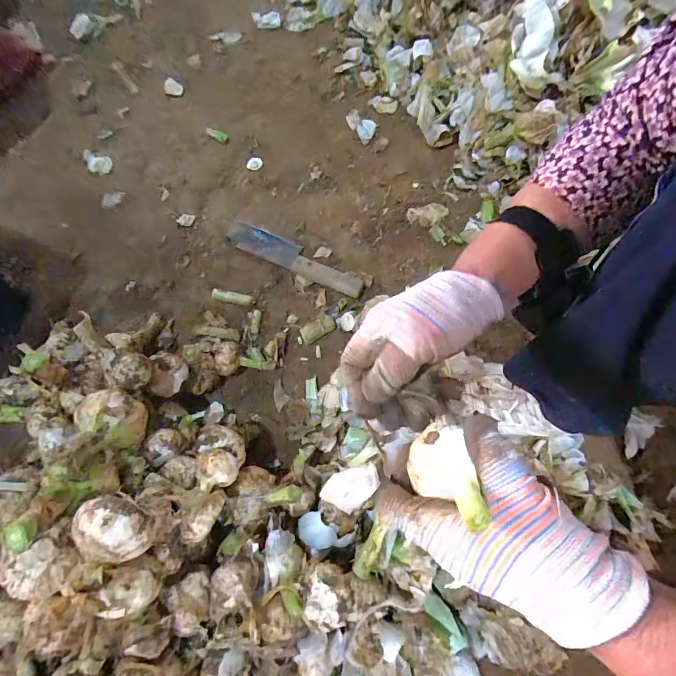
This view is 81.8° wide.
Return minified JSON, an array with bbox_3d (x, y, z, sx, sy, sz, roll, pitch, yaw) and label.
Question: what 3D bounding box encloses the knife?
[{"bbox_3d":[-0.068,-0.125,0.608,0.229,0.027,0.046,27,69,9],"label":"knife"}]

